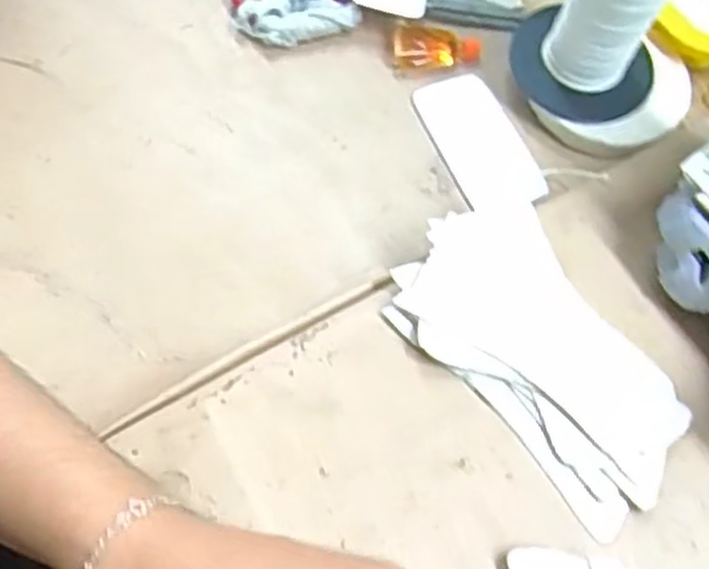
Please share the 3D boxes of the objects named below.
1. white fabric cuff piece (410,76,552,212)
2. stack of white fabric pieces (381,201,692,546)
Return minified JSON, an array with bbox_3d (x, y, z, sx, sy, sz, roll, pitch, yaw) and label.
[{"bbox_3d":[0.084,-0.094,0.505,0.052,0.010,0.105,-21,68,-12],"label":"white fabric cuff piece"},{"bbox_3d":[0.101,0.037,0.407,0.095,0.026,0.172,-36,72,-17],"label":"stack of white fabric pieces"}]

